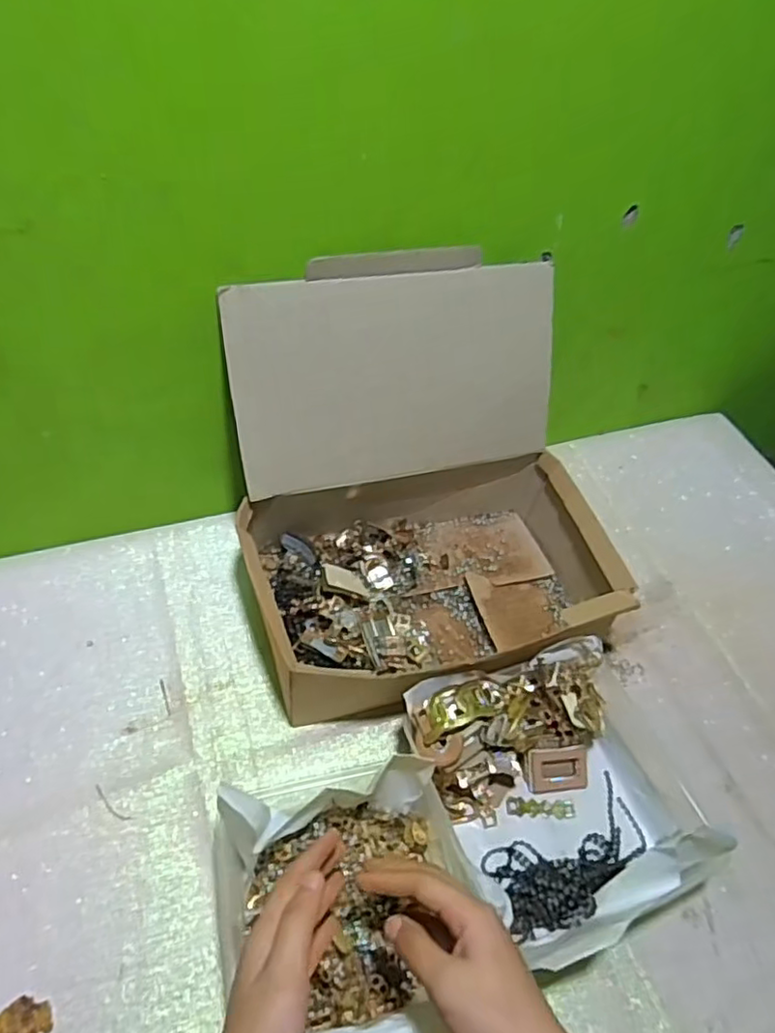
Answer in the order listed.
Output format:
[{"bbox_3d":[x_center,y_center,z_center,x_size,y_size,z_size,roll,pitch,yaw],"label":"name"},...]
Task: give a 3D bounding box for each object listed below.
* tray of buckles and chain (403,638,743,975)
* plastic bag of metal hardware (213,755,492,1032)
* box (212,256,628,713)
[{"bbox_3d":[0.141,0.220,0.534,0.196,0.084,0.213,-19,54,-20],"label":"tray of buckles and chain"},{"bbox_3d":[-0.028,0.276,0.446,0.164,0.102,0.207,-8,51,-13],"label":"plastic bag of metal hardware"},{"bbox_3d":[0.036,-0.024,0.593,0.324,0.292,0.286,-8,51,-12],"label":"box"}]

